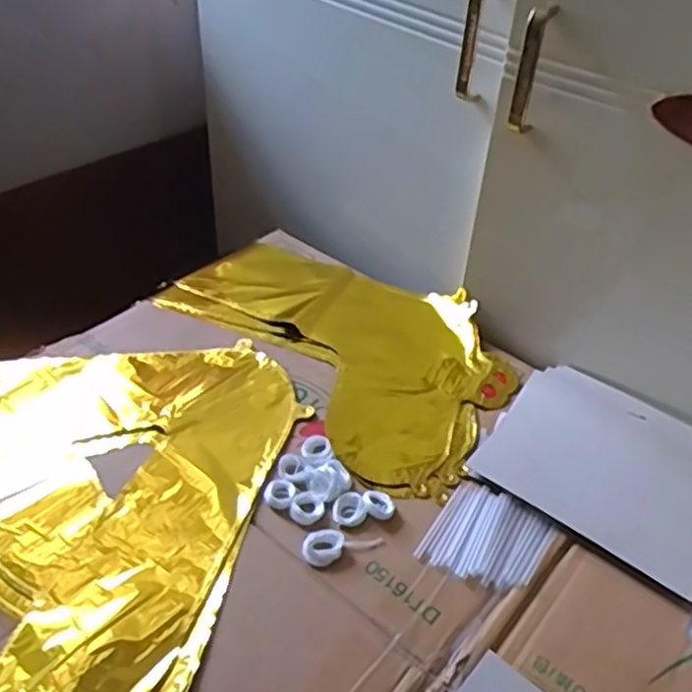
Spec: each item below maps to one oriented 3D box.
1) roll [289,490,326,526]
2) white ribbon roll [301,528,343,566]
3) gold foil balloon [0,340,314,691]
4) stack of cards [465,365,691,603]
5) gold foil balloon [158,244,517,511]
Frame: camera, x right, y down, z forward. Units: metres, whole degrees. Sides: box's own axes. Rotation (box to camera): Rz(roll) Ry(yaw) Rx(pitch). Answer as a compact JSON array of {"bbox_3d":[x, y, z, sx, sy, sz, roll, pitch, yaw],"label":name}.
[{"bbox_3d":[-0.031,0.128,0.565,0.026,0.006,0.028,2,42,-2],"label":"roll"},{"bbox_3d":[-0.017,0.150,0.537,0.032,0.006,0.025,-13,45,-18],"label":"white ribbon roll"},{"bbox_3d":[-0.205,0.103,0.577,0.402,0.011,0.363,34,50,29],"label":"gold foil balloon"},{"bbox_3d":[0.231,0.100,0.617,0.201,0.007,0.171,30,48,26],"label":"stack of cards"},{"bbox_3d":[-0.004,-0.011,0.725,0.377,0.022,0.220,34,50,29],"label":"gold foil balloon"}]

